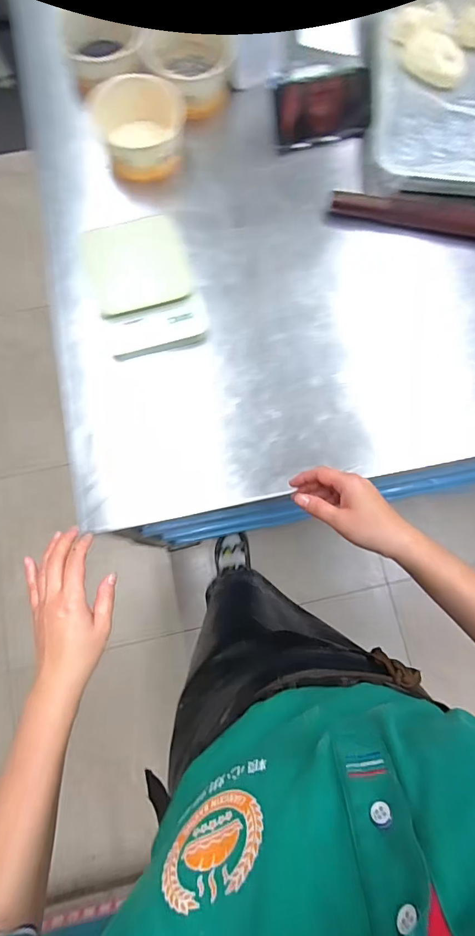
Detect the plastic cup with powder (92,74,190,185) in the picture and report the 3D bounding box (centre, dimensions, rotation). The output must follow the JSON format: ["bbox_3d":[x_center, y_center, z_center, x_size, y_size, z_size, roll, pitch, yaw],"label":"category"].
[{"bbox_3d":[-0.145,-0.519,0.655,0.129,0.070,0.111,-13,78,-4],"label":"plastic cup with powder"}]

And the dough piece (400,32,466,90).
[{"bbox_3d":[0.339,-0.706,0.737,0.114,0.043,0.048,31,78,6],"label":"dough piece"}]

